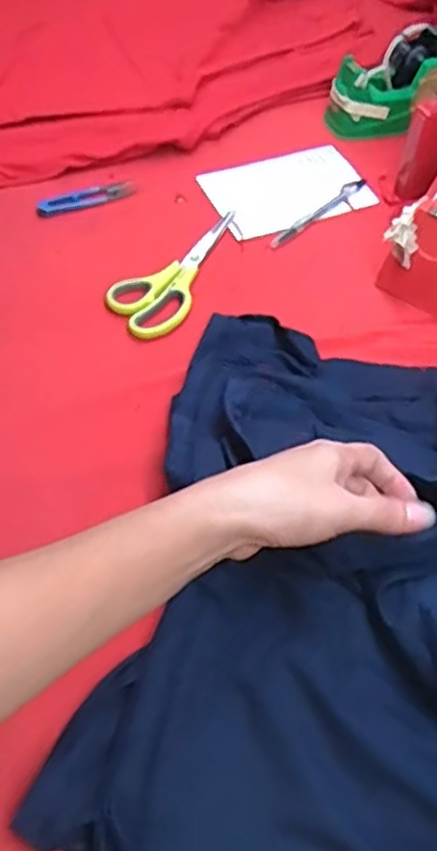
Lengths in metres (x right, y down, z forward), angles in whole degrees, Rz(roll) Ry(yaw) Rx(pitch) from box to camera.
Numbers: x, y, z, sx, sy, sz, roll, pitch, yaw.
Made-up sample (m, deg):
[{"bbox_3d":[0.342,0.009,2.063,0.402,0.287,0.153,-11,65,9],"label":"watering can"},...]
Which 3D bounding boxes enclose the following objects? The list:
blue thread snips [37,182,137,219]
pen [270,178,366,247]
[{"bbox_3d":[-0.136,-0.233,0.734,0.101,0.008,0.026,-22,59,-16],"label":"blue thread snips"},{"bbox_3d":[0.106,-0.222,0.740,0.014,0.008,0.147,38,62,21],"label":"pen"}]

